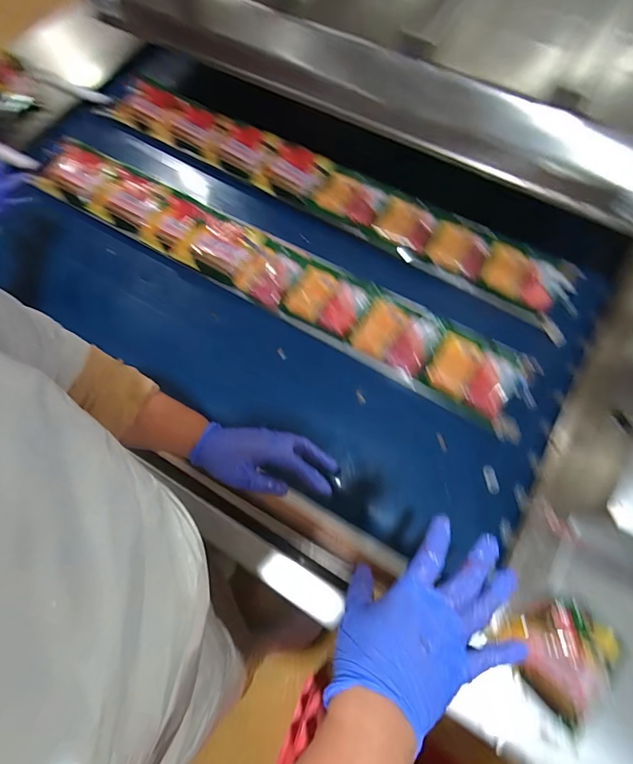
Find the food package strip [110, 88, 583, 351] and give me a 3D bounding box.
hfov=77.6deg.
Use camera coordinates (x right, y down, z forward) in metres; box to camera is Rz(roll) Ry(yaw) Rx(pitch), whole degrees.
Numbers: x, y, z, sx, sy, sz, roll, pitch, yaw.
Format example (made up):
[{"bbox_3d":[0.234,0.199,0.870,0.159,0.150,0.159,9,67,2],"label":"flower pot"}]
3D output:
[{"bbox_3d":[0.024,-0.411,0.839,1.053,0.058,0.145,30,66,12],"label":"food package strip"}]

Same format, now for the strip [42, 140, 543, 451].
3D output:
[{"bbox_3d":[-0.073,-0.207,0.771,1.015,0.052,0.137,29,66,12],"label":"strip"}]

